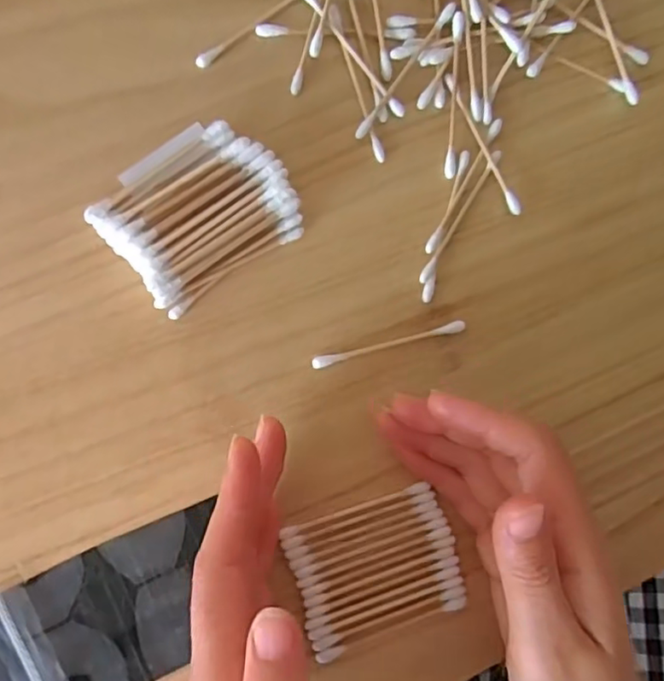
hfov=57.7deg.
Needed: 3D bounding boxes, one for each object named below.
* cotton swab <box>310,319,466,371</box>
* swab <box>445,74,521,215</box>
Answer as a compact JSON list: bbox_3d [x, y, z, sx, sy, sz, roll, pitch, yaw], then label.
[{"bbox_3d":[0.026,0.002,0.270,0.071,0.004,0.005,-14,92,-8],"label":"cotton swab"},{"bbox_3d":[0.069,-0.089,0.276,0.006,0.005,0.070,-27,94,-8],"label":"swab"}]

